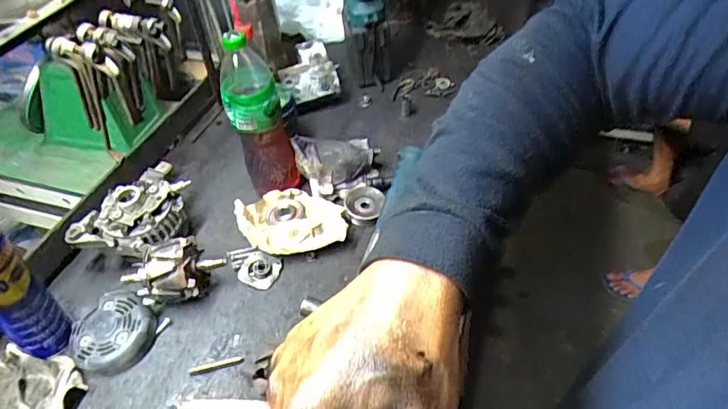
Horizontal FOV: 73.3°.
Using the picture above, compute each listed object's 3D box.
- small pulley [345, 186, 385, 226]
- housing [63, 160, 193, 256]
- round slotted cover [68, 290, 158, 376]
[{"bbox_3d":[-0.001,0.002,0.784,0.057,0.021,0.073,12,48,16],"label":"small pulley"},{"bbox_3d":[-0.324,0.029,0.705,0.168,0.092,0.092,-36,53,-27],"label":"housing"},{"bbox_3d":[-0.324,0.165,0.629,0.093,0.038,0.102,27,54,28],"label":"round slotted cover"}]

